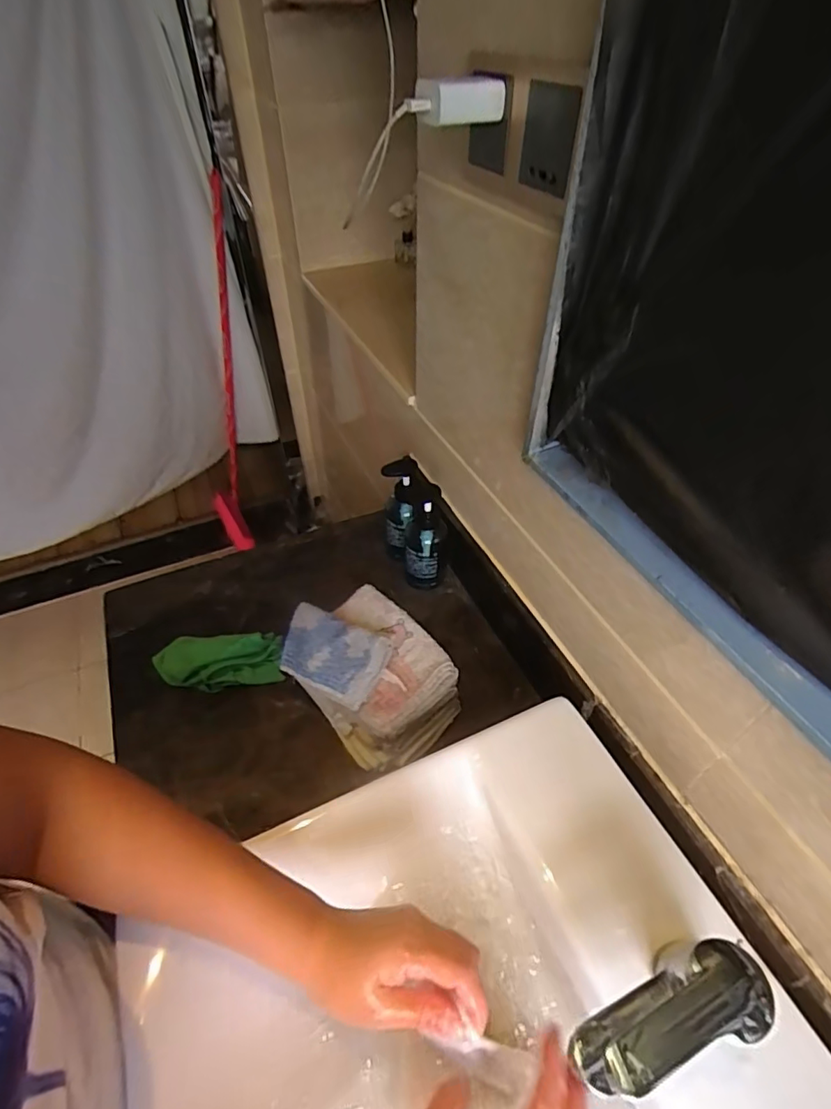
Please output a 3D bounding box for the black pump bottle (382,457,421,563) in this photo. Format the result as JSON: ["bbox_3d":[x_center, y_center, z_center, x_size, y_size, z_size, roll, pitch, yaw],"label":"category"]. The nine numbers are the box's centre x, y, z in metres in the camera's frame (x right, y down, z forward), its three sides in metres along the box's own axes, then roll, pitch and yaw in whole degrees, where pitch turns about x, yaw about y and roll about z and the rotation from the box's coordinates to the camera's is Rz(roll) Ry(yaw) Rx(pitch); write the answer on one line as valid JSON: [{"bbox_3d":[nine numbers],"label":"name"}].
[{"bbox_3d":[-0.019,-0.059,0.797,0.053,0.170,0.051,0,46,0],"label":"black pump bottle"}]

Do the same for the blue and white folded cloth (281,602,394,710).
[{"bbox_3d":[-0.096,0.115,0.604,0.124,0.021,0.083,17,66,21],"label":"blue and white folded cloth"}]

